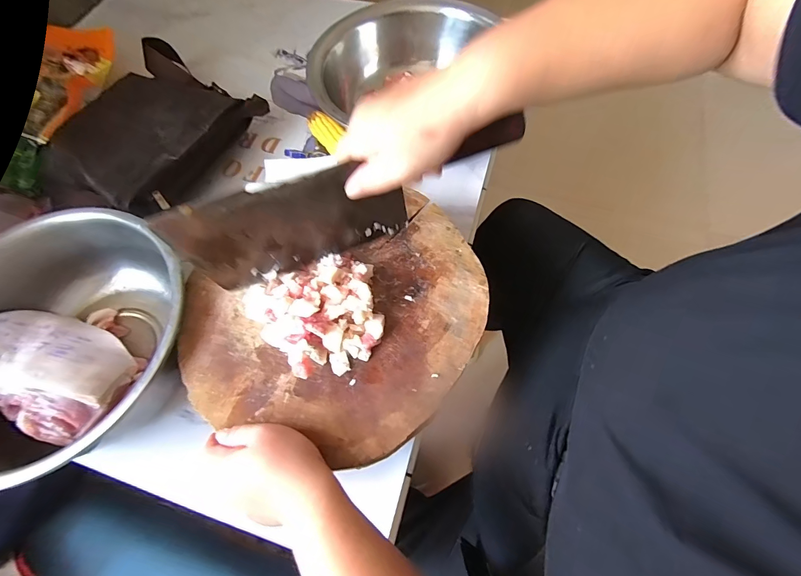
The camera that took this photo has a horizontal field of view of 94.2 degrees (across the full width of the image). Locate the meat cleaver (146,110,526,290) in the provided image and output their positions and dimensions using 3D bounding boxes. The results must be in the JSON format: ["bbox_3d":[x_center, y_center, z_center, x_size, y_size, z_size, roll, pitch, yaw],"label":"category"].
[{"bbox_3d":[-0.042,-0.071,0.327,0.288,0.114,0.016,-19,65,-1],"label":"meat cleaver"}]

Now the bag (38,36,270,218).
[{"bbox_3d":[-0.383,-0.241,0.573,0.263,0.073,0.315,26,68,14],"label":"bag"}]

